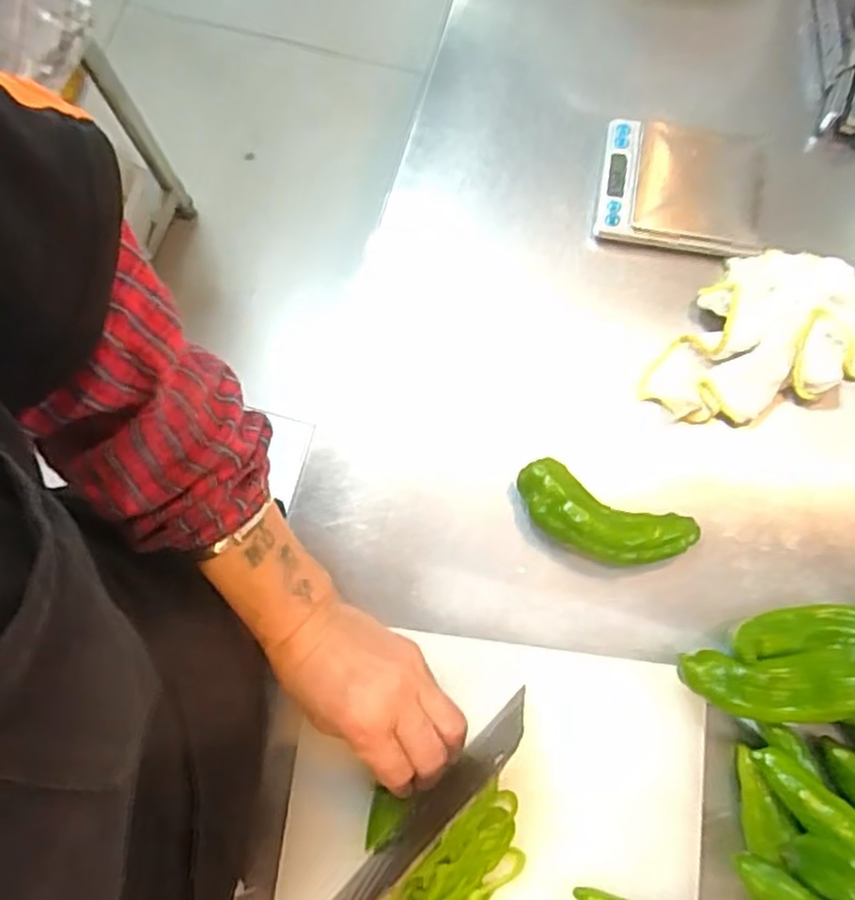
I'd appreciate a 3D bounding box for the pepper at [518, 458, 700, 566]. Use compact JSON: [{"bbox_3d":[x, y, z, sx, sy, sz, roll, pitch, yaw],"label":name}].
[{"bbox_3d":[0.120,0.051,0.508,0.123,0.041,0.051,22,76,5],"label":"pepper"}]

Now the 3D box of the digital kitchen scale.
[{"bbox_3d":[0.200,-0.207,0.574,0.125,0.024,0.113,11,75,3],"label":"digital kitchen scale"}]

